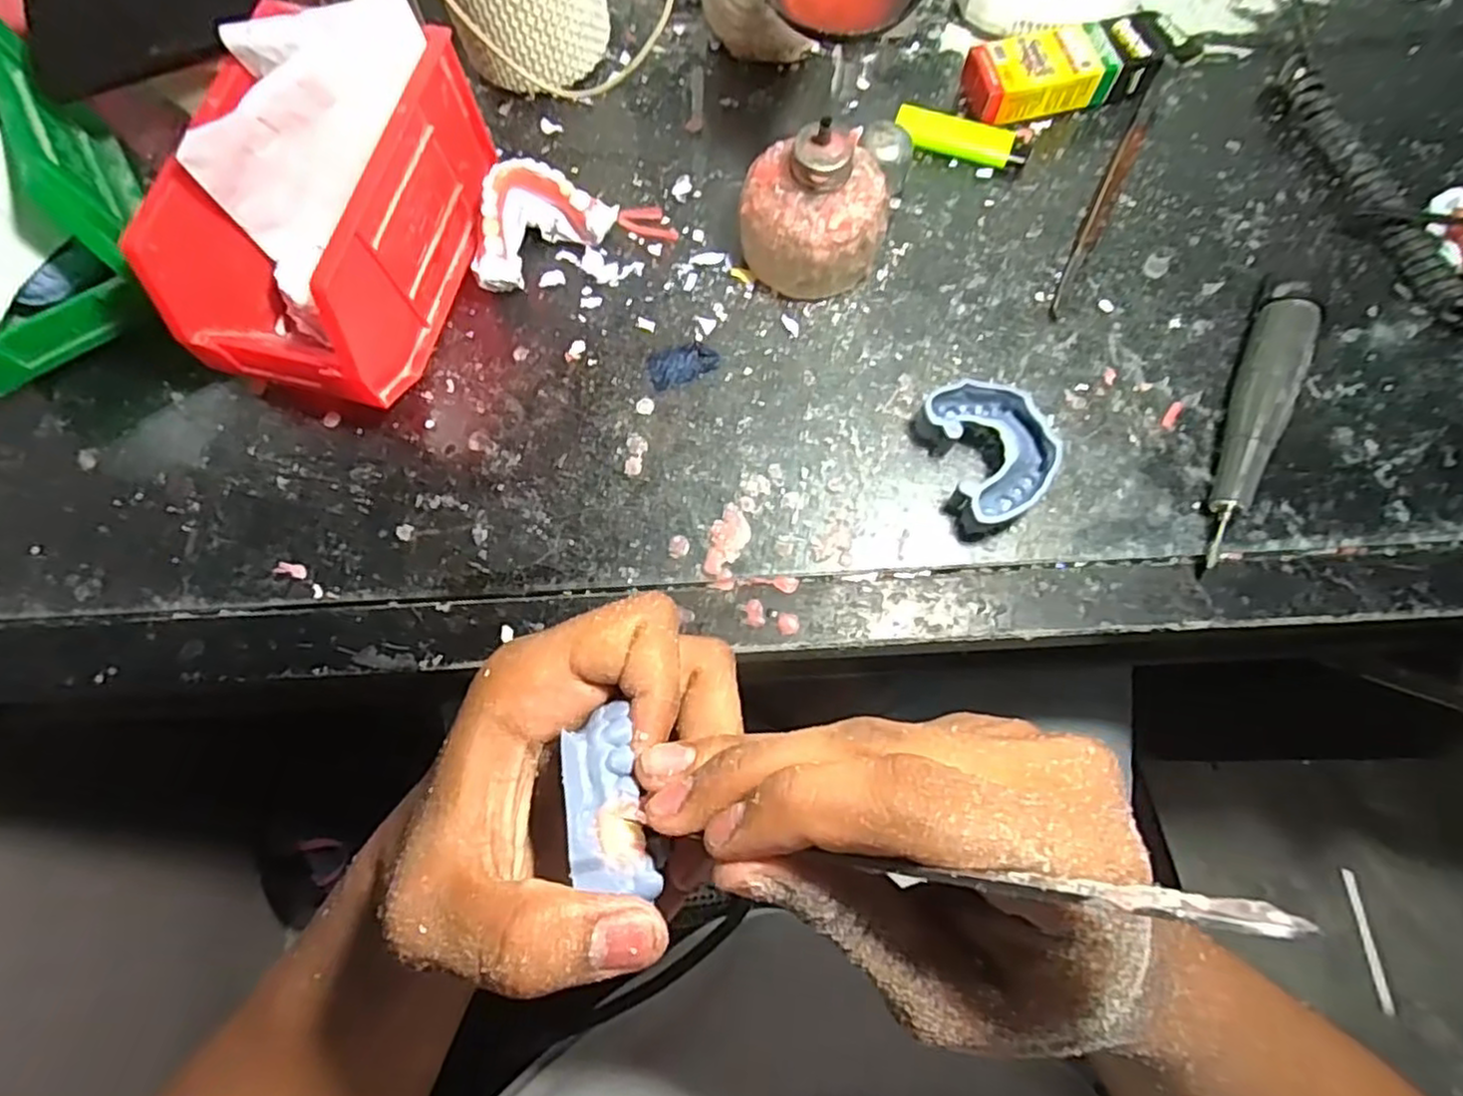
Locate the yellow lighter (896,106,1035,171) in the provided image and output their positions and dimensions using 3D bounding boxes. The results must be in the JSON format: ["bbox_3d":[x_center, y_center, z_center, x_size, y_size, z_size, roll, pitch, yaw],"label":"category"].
[{"bbox_3d":[0.132,-0.234,0.412,0.075,0.014,0.026,11,76,5],"label":"yellow lighter"}]

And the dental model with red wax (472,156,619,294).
[{"bbox_3d":[-0.110,-0.179,0.395,0.079,0.033,0.055,-33,77,-7],"label":"dental model with red wax"}]

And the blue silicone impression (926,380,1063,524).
[{"bbox_3d":[0.128,-0.048,0.350,0.050,0.025,0.070,-18,75,-3],"label":"blue silicone impression"}]

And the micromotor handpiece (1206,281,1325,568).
[{"bbox_3d":[0.254,-0.063,0.352,0.024,0.028,0.145,26,77,8],"label":"micromotor handpiece"}]

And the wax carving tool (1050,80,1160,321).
[{"bbox_3d":[0.211,-0.199,0.401,0.013,0.009,0.168,26,77,8],"label":"wax carving tool"}]

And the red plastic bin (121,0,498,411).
[{"bbox_3d":[-0.202,-0.167,0.361,0.105,0.093,0.171,11,76,5],"label":"red plastic bin"}]

